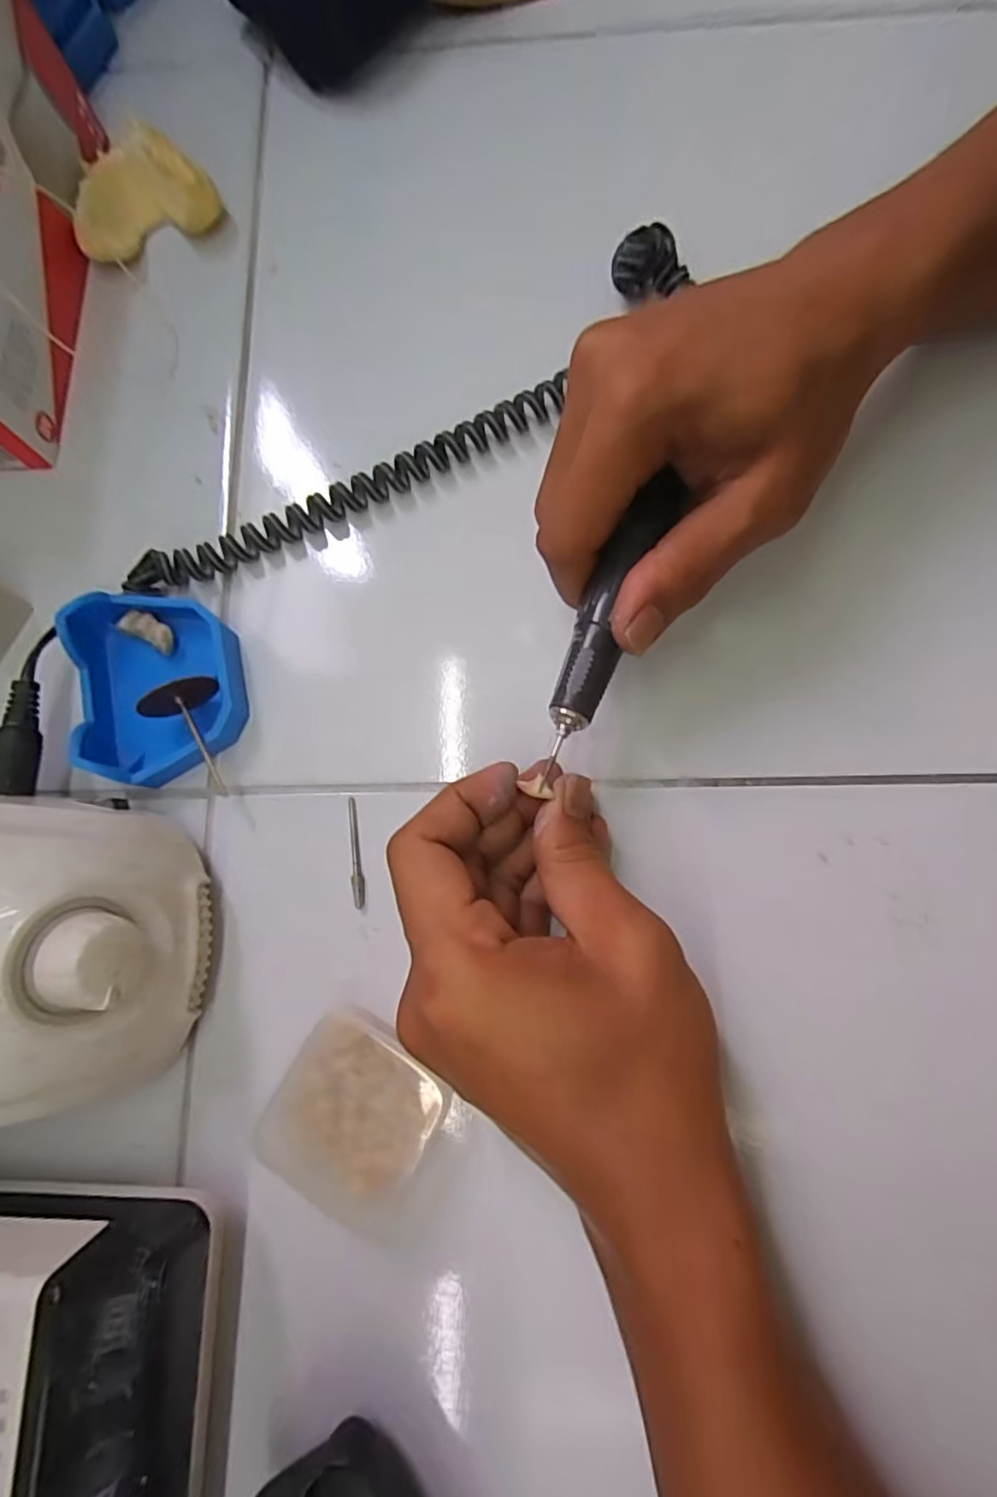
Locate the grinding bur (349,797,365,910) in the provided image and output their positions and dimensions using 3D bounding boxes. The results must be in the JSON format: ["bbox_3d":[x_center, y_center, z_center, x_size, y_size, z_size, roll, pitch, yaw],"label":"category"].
[{"bbox_3d":[-0.058,0.042,0.248,0.005,0.004,0.044,-9,78,0],"label":"grinding bur"}]

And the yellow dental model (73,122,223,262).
[{"bbox_3d":[-0.177,-0.272,0.303,0.068,0.029,0.051,-26,79,-4],"label":"yellow dental model"}]

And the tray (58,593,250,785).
[{"bbox_3d":[-0.140,-0.026,0.254,0.067,0.026,0.078,-10,78,-1],"label":"tray"}]

